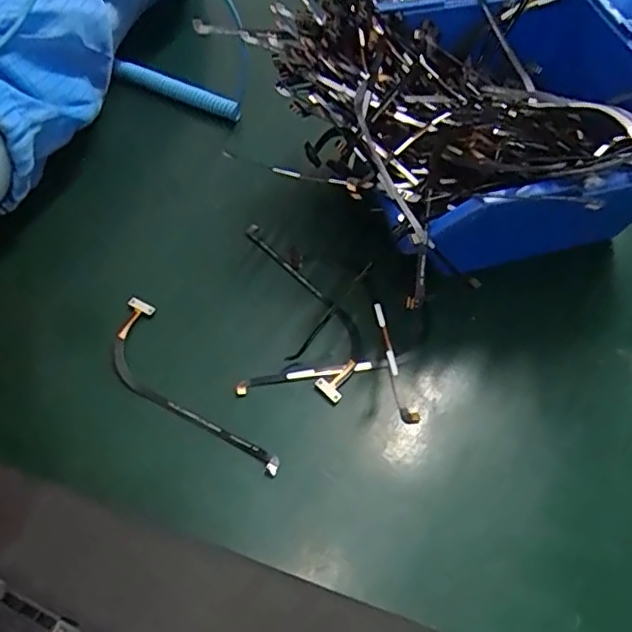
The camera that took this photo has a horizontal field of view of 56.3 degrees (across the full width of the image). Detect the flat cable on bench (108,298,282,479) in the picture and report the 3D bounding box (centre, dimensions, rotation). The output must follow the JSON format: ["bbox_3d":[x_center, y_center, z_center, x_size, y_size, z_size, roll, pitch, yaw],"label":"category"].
[{"bbox_3d":[-0.050,0.028,0.213,0.025,0.009,0.088,-35,64,-21],"label":"flat cable on bench"}]

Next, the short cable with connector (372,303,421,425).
[{"bbox_3d":[0.029,0.016,0.223,0.006,0.004,0.051,-12,57,-6],"label":"short cable with connector"}]

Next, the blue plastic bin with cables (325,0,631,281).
[{"bbox_3d":[0.069,-0.069,0.237,0.121,0.066,0.120,-15,59,-11],"label":"blue plastic bin with cables"}]

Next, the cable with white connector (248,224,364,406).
[{"bbox_3d":[-0.002,-0.006,0.236,0.025,0.006,0.085,-18,59,-13],"label":"cable with white connector"}]

